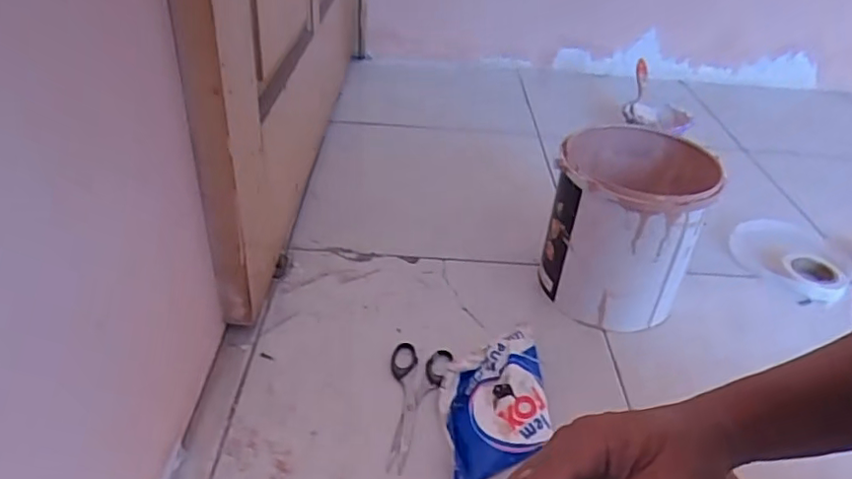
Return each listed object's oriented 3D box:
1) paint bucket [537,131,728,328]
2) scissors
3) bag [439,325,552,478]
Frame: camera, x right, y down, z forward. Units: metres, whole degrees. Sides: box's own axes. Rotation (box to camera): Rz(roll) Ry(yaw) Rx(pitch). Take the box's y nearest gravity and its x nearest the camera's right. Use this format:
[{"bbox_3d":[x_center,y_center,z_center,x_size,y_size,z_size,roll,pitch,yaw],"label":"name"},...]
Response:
[{"bbox_3d":[0.243,-0.013,0.738,0.166,0.196,0.192,25,40,26],"label":"paint bucket"},{"bbox_3d":[-0.017,0.163,0.605,0.061,0.011,0.155,10,35,7],"label":"scissors"},{"bbox_3d":[0.067,0.159,0.595,0.103,0.043,0.181,6,35,1],"label":"bag"}]

